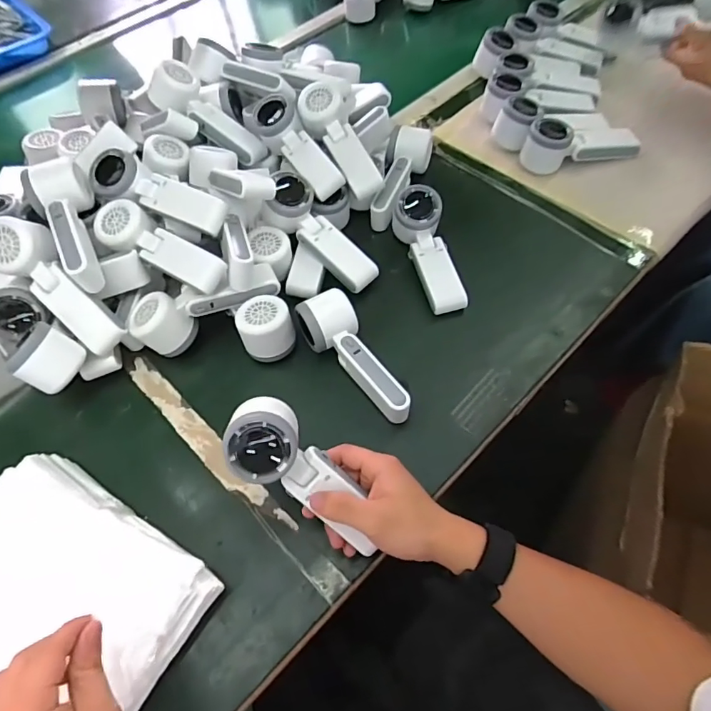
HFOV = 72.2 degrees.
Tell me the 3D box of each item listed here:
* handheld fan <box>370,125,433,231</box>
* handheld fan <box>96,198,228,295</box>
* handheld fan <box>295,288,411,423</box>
[{"bbox_3d":[0.061,-0.238,0.653,0.060,0.055,0.145,11,61,11],"label":"handheld fan"},{"bbox_3d":[-0.215,-0.113,0.537,0.165,0.056,0.055,29,65,21],"label":"handheld fan"},{"bbox_3d":[-0.005,0.009,0.523,0.061,0.064,0.159,-25,60,-10],"label":"handheld fan"}]

